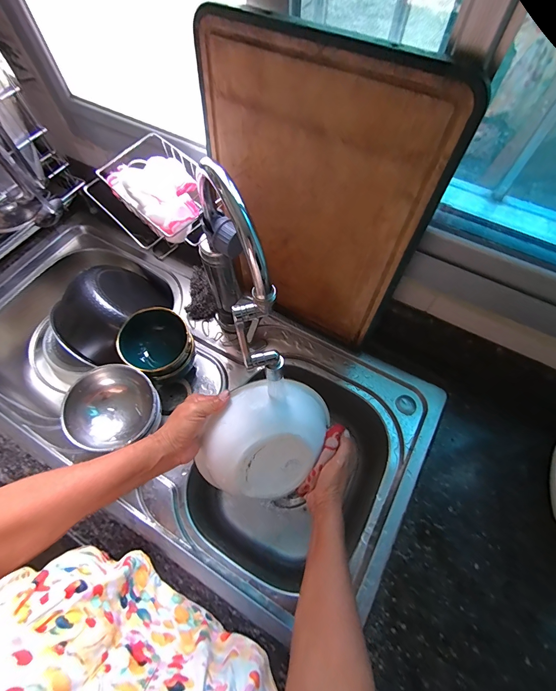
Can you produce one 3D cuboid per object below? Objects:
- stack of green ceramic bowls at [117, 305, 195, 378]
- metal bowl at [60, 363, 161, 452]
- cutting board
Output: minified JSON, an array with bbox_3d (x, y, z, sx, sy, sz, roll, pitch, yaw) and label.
[{"bbox_3d":[-0.192,0.007,0.547,0.101,0.097,0.102,39,69,18],"label":"stack of green ceramic bowls"},{"bbox_3d":[-0.239,0.091,0.489,0.124,0.058,0.111,-14,64,-7],"label":"metal bowl"},{"bbox_3d":[0.037,-0.170,0.450,0.290,0.394,0.018,28,60,14],"label":"cutting board"}]

